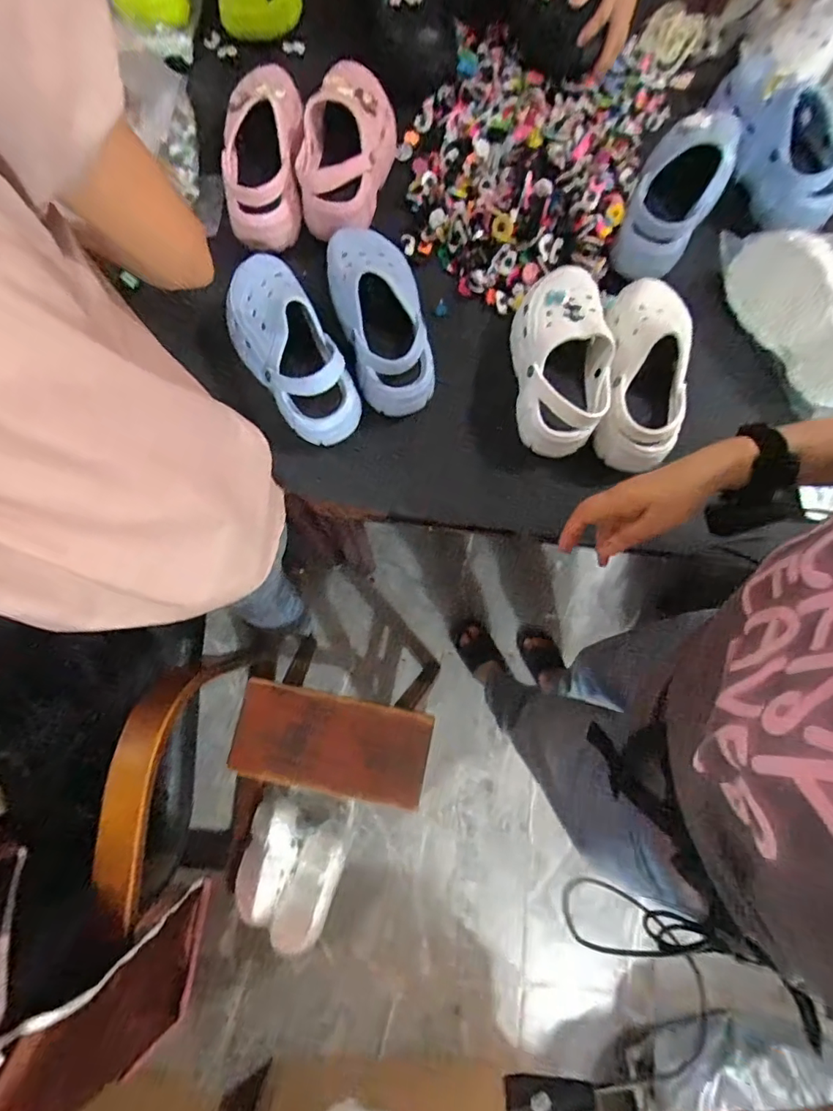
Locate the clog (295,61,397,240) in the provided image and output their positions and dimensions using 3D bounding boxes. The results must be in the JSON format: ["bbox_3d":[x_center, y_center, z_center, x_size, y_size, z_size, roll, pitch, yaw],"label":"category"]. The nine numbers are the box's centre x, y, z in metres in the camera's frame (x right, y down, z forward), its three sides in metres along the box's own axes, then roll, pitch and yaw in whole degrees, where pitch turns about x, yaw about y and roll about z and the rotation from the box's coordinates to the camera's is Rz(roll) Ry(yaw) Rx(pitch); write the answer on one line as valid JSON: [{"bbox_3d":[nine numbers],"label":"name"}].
[{"bbox_3d":[-0.096,-0.568,0.701,0.119,0.072,0.240,15,78,2],"label":"clog"}]

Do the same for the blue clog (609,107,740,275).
[{"bbox_3d":[0.377,-0.524,0.715,0.118,0.083,0.261,25,78,4],"label":"blue clog"}]

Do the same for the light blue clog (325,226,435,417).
[{"bbox_3d":[-0.047,-0.312,0.650,0.118,0.079,0.241,-10,78,-4],"label":"light blue clog"}]

